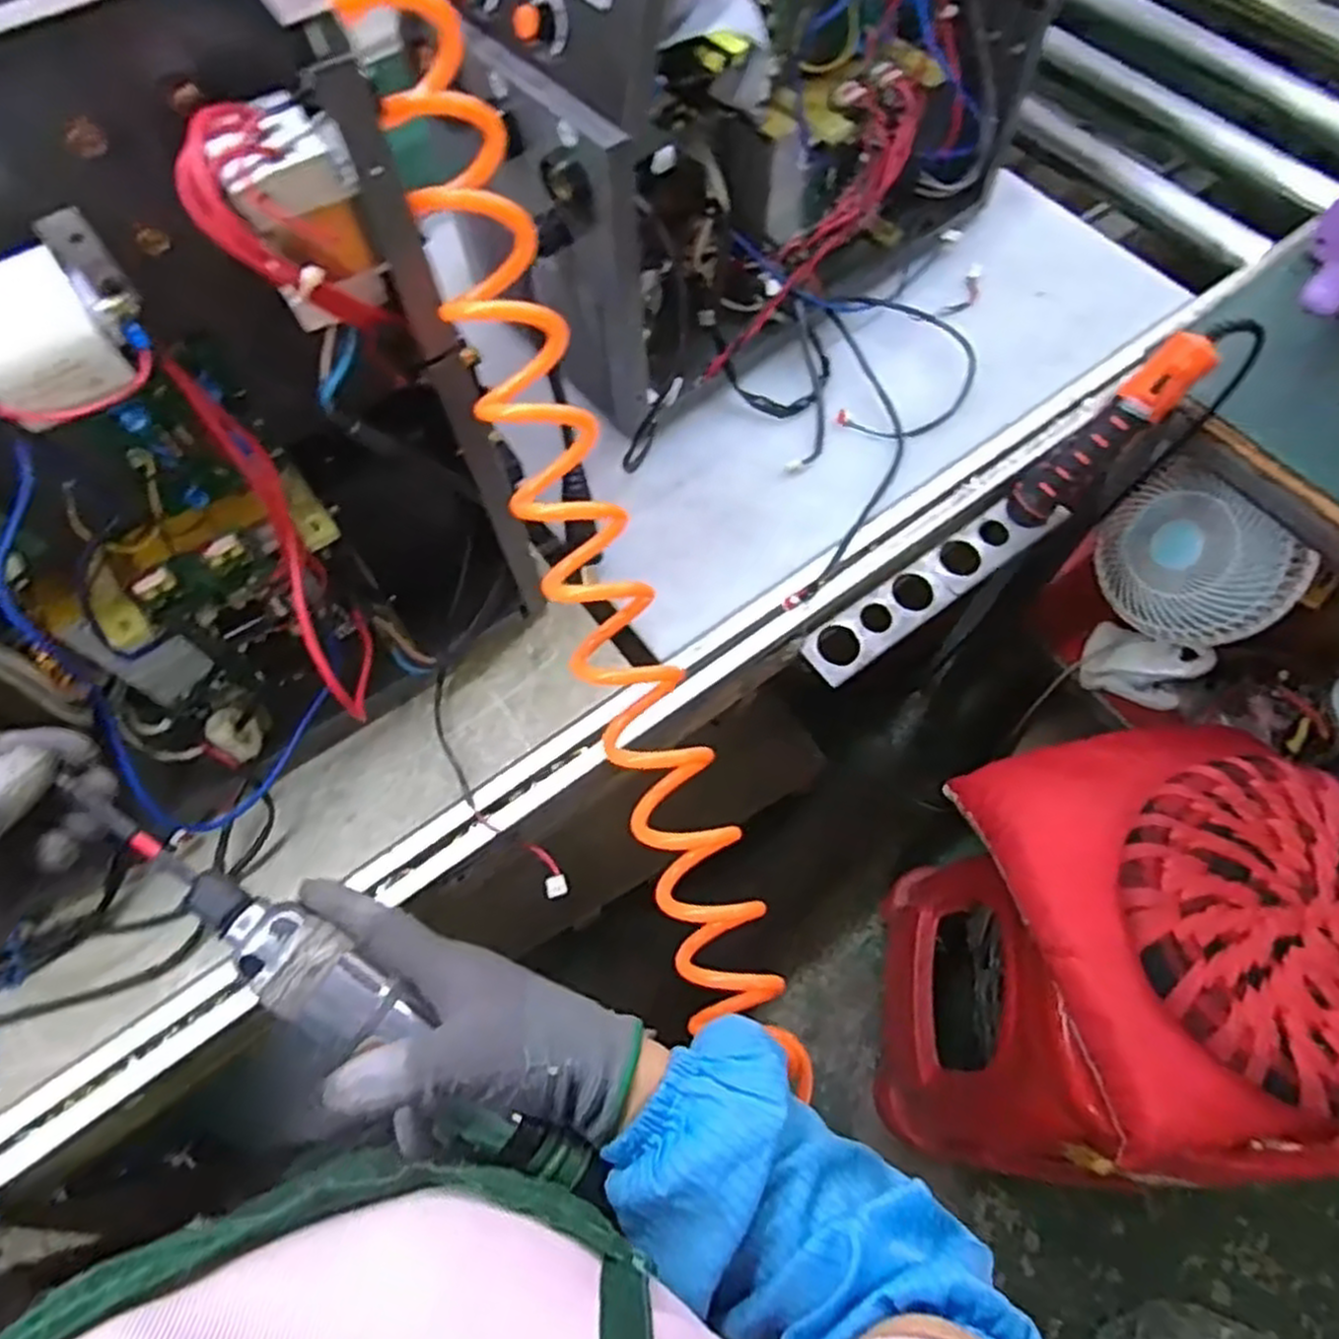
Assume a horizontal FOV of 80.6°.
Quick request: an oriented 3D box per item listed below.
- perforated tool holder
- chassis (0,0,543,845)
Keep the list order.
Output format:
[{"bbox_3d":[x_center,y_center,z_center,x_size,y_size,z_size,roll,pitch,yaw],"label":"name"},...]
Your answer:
[{"bbox_3d":[0.247,-0.080,0.733,0.288,0.018,0.053,-35,69,-14],"label":"perforated tool holder"},{"bbox_3d":[-0.336,-0.054,0.447,0.477,0.415,0.152,-35,69,-14],"label":"chassis"}]

